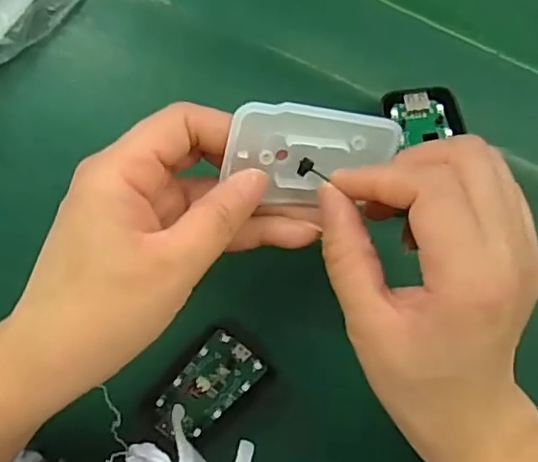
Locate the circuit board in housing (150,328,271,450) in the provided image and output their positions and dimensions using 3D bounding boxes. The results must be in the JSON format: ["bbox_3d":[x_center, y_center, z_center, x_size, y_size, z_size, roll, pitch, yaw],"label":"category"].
[{"bbox_3d":[-0.031,0.081,0.308,0.036,0.004,0.066,38,104,-5],"label":"circuit board in housing"}]

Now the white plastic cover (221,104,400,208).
[{"bbox_3d":[0.017,-0.027,0.238,0.067,0.008,0.043,5,122,-19],"label":"white plastic cover"}]

